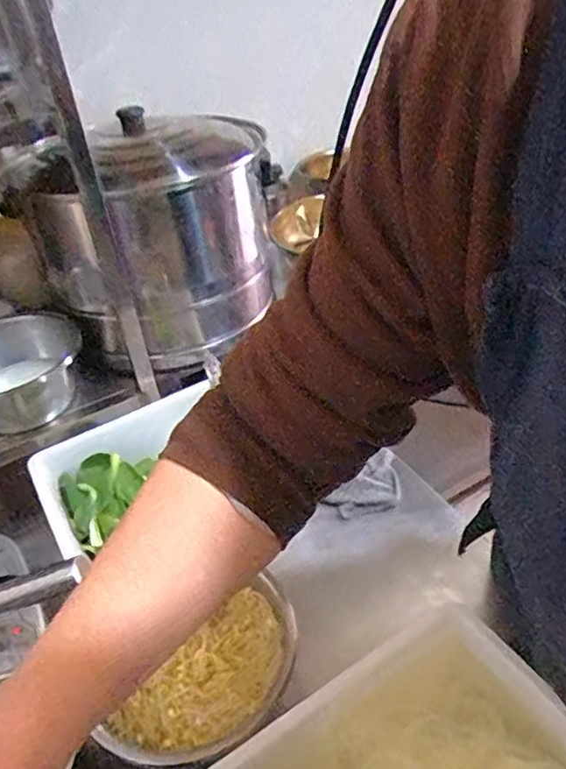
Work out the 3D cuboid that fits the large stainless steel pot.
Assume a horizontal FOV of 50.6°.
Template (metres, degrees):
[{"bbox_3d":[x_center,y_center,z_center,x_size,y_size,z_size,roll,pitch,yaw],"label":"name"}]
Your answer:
[{"bbox_3d":[-0.135,-0.240,0.960,0.268,0.315,0.245,-18,38,-14],"label":"large stainless steel pot"}]

